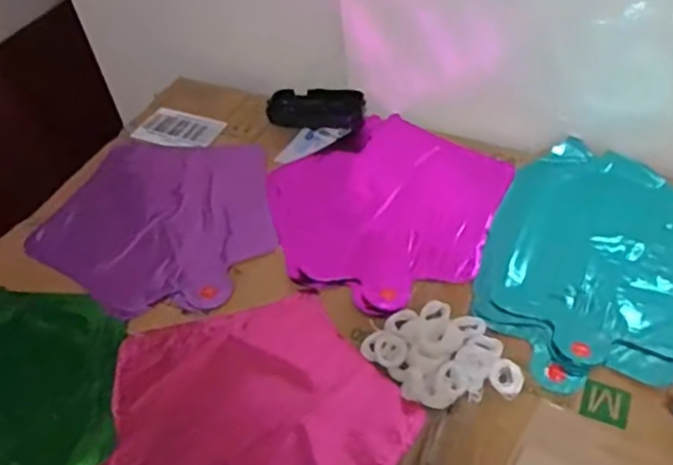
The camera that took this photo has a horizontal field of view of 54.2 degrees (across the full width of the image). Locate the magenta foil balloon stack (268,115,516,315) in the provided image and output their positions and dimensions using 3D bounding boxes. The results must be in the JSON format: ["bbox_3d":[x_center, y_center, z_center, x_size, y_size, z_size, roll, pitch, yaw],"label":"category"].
[{"bbox_3d":[0.045,-0.030,0.660,0.226,0.012,0.234,20,51,24],"label":"magenta foil balloon stack"}]

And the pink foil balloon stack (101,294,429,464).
[{"bbox_3d":[-0.075,0.155,0.497,0.232,0.018,0.237,-32,51,-23],"label":"pink foil balloon stack"}]

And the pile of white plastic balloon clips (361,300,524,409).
[{"bbox_3d":[0.083,0.094,0.512,0.085,0.027,0.107,-30,50,-21],"label":"pile of white plastic balloon clips"}]

